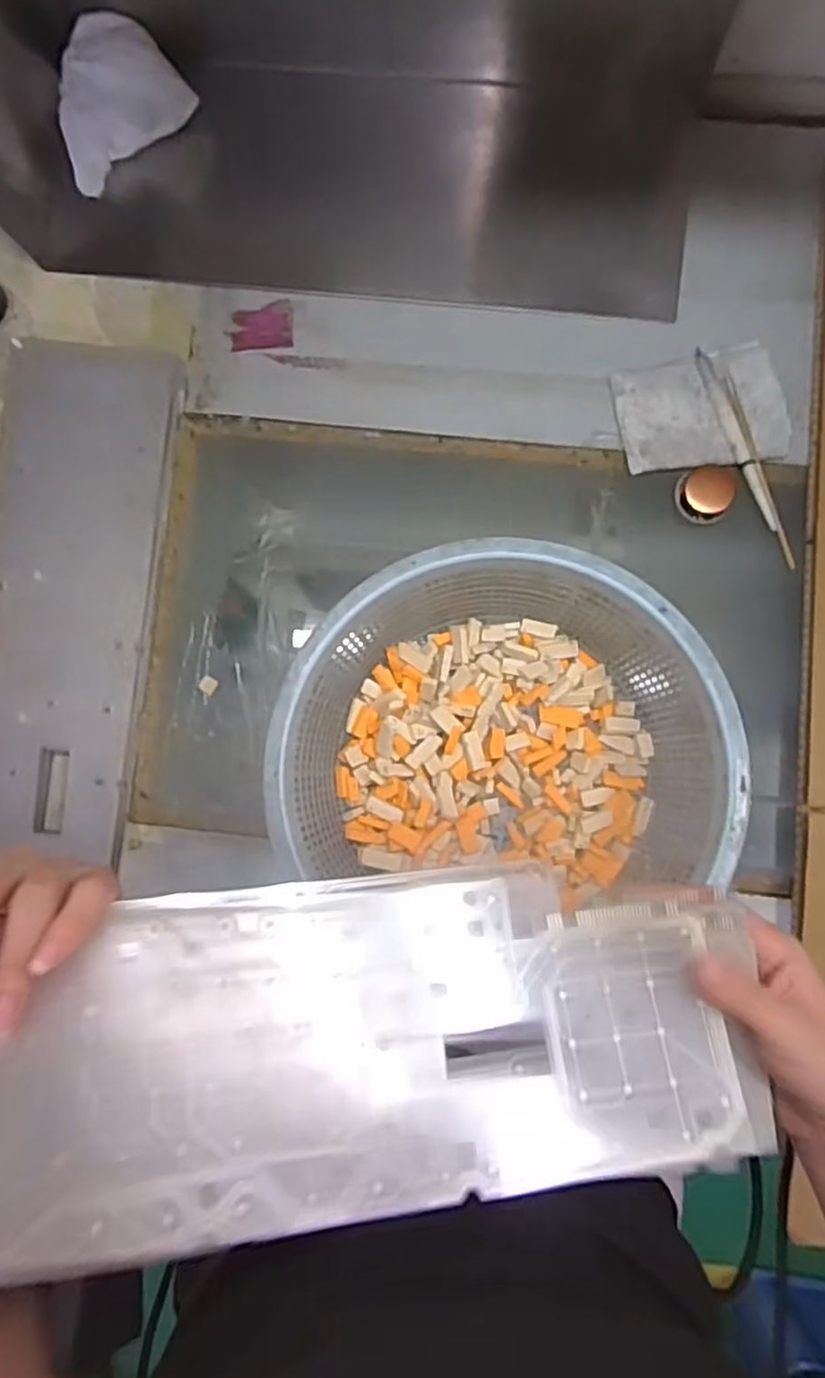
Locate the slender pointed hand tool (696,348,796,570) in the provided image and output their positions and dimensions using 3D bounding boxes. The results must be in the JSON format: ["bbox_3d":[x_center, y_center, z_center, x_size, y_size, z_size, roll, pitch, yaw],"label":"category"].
[{"bbox_3d":[0.229,-0.161,0.474,0.017,0.006,0.160,-18,85,1],"label":"slender pointed hand tool"}]

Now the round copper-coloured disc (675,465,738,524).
[{"bbox_3d":[0.200,-0.133,0.472,0.035,0.018,0.036,0,85,3],"label":"round copper-coloured disc"}]

